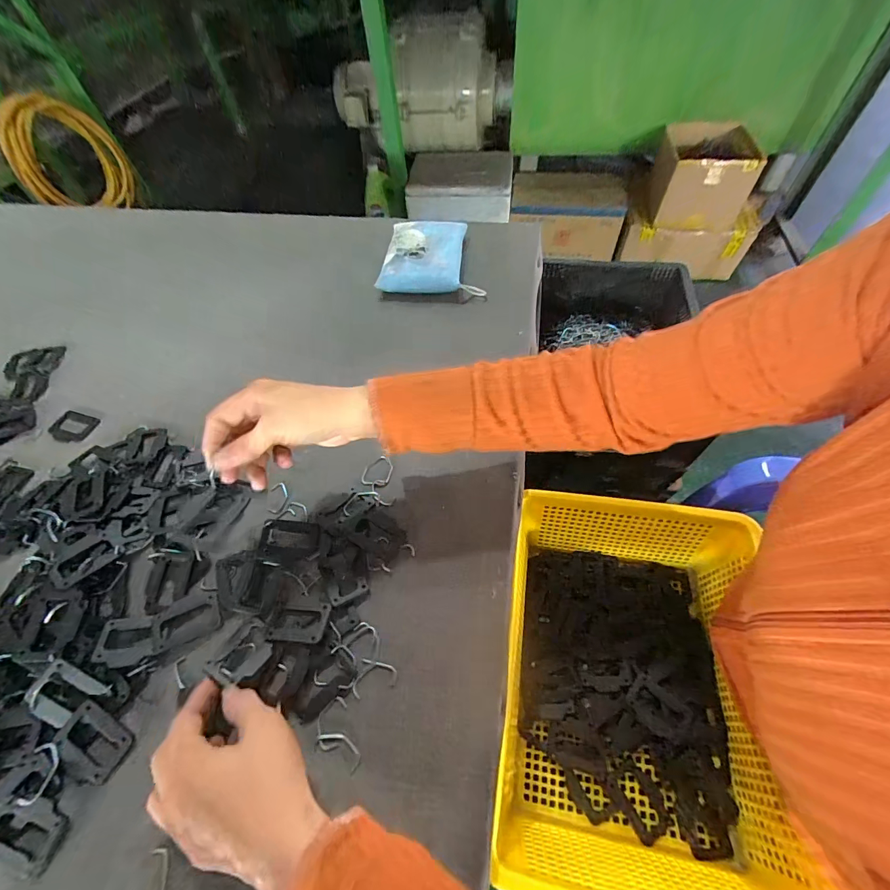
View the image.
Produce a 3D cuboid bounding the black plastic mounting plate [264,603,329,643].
[{"bbox_3d":[-0.121,0.147,0.326,0.048,0.008,0.030,1,57,5],"label":"black plastic mounting plate"}]

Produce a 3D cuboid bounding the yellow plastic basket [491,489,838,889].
[{"bbox_3d":[0.168,0.208,0.360,0.215,0.106,0.297,7,58,9],"label":"yellow plastic basket"}]

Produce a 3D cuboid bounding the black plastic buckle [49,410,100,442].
[{"bbox_3d":[-0.436,-0.022,0.459,0.054,0.005,0.039,15,59,13],"label":"black plastic buckle"}]

